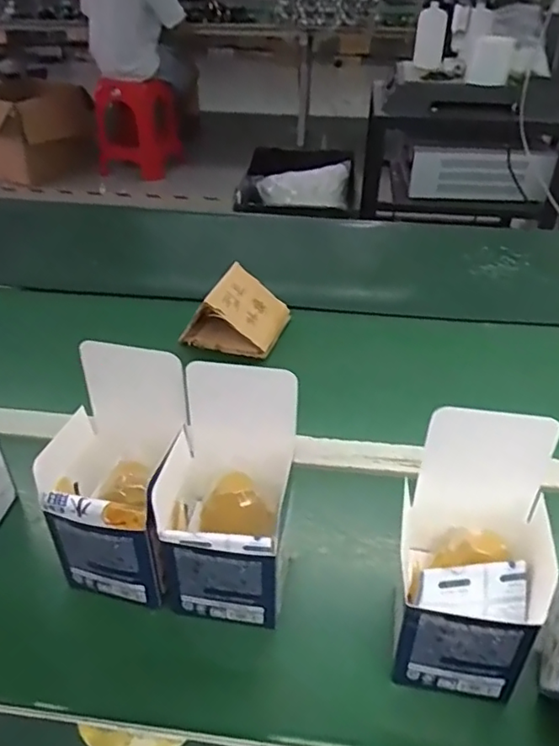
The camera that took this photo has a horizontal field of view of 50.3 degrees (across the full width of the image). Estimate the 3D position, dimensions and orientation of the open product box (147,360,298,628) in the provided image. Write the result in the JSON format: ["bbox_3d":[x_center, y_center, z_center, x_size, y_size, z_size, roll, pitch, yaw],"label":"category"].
[{"bbox_3d":[-0.038,0.091,0.442,0.096,0.176,0.102,6,37,11],"label":"open product box"}]

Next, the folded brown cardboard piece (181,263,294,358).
[{"bbox_3d":[-0.054,-0.080,0.761,0.110,0.086,0.097,11,40,18],"label":"folded brown cardboard piece"}]

